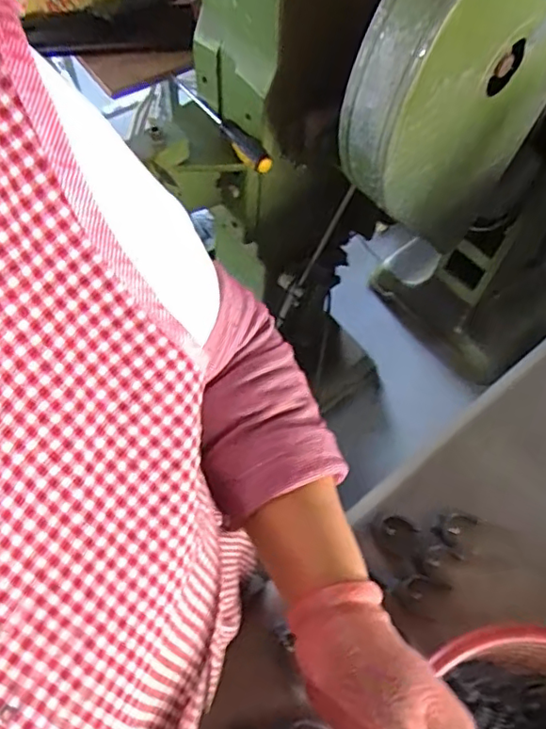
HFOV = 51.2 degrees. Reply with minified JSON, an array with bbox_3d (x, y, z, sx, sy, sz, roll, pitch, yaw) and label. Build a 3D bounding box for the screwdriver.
[{"bbox_3d":[-0.081,-0.357,0.832,0.026,0.029,0.247,-33,69,-18],"label":"screwdriver"}]

